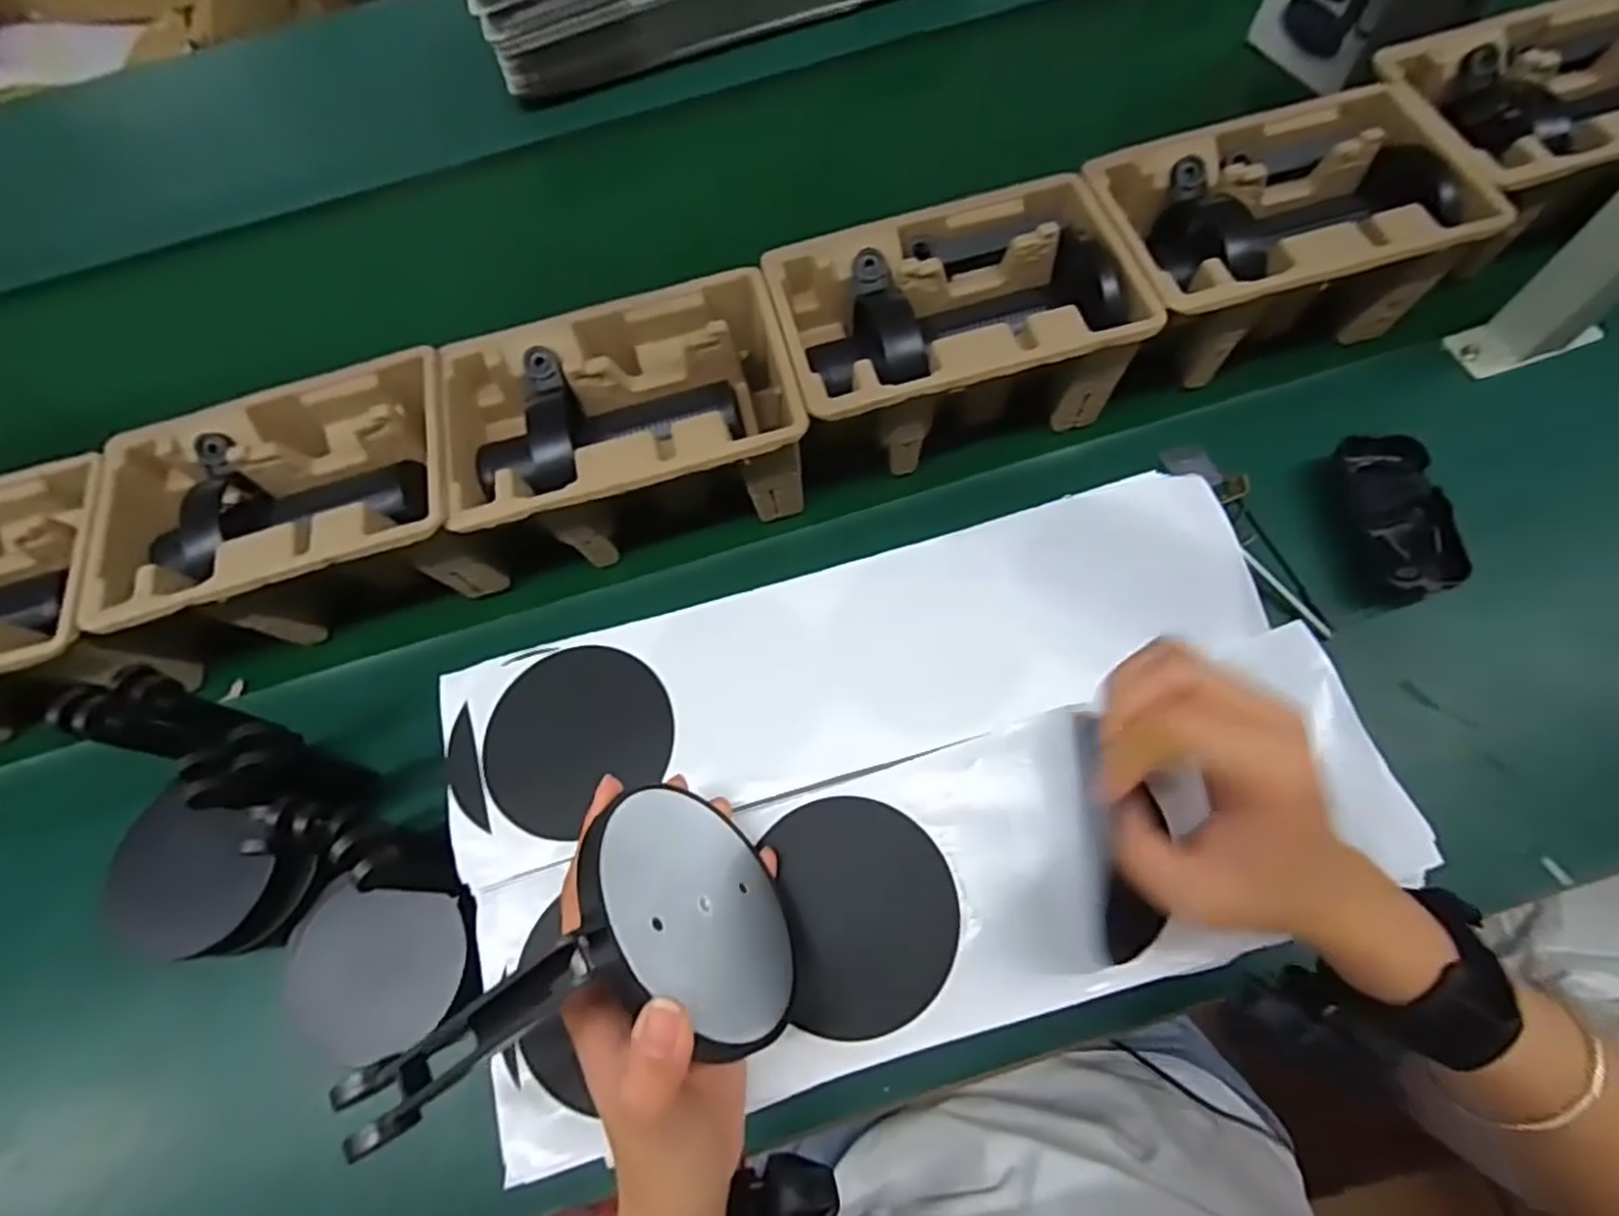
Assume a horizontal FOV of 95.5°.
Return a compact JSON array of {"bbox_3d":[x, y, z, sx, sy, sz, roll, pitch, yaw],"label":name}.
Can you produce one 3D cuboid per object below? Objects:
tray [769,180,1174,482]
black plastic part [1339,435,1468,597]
[{"bbox_3d":[0.092,-0.193,0.506,0.225,0.095,0.150,-15,69,-4],"label":"tray"},{"bbox_3d":[0.378,-0.059,0.470,0.047,0.027,0.107,-5,69,-1],"label":"black plastic part"}]

